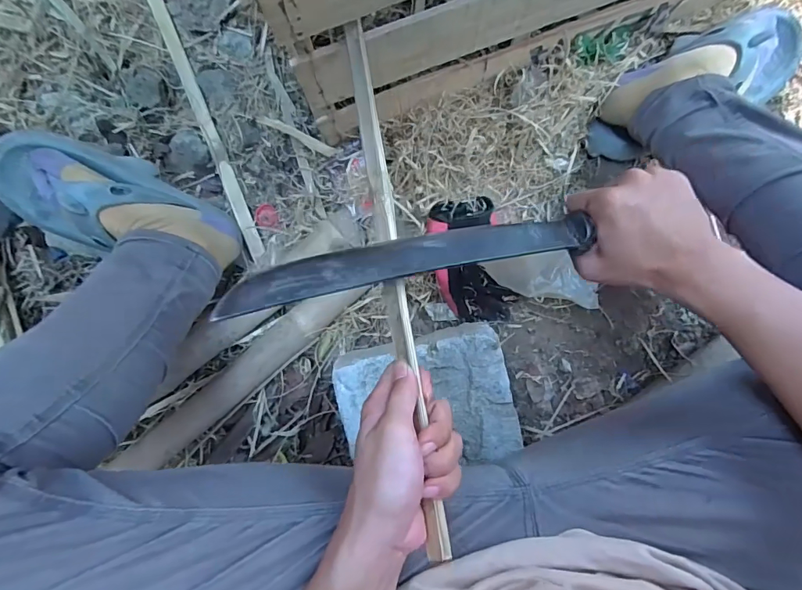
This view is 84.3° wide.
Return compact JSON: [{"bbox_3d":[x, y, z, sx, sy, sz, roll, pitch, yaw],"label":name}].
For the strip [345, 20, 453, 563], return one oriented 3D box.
[{"bbox_3d":[-0.007,-0.032,0.348,0.017,0.011,0.431,-10,77,4],"label":"strip"}]

